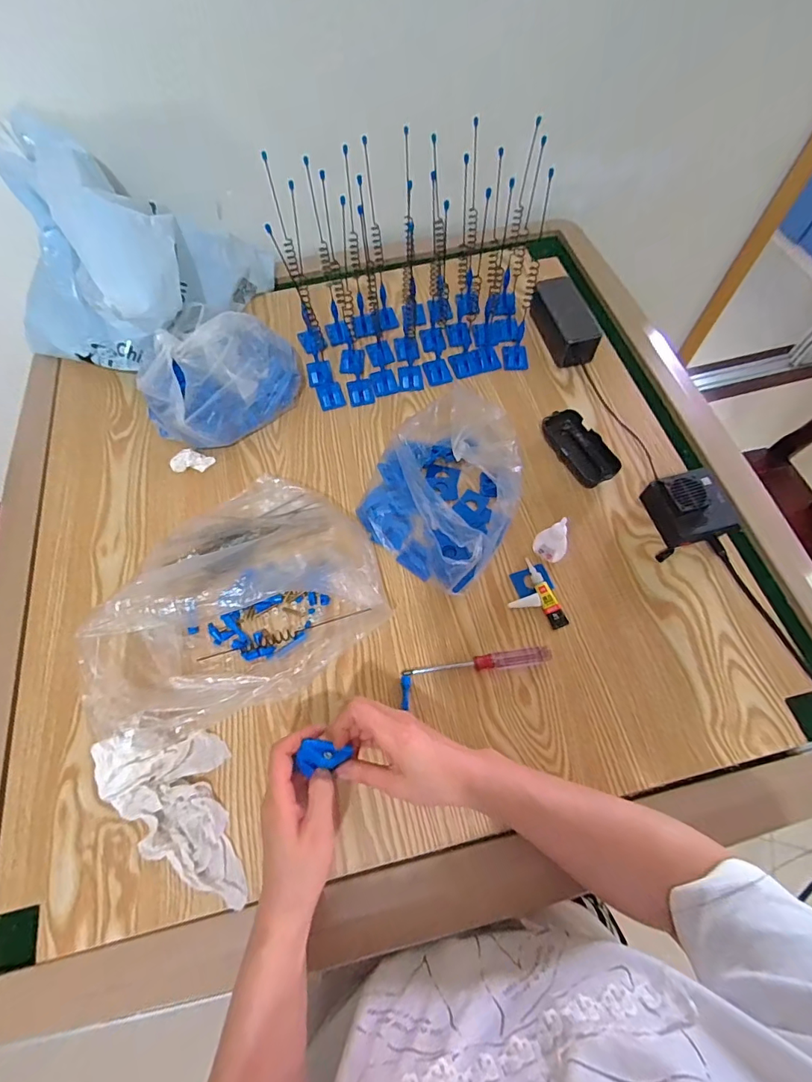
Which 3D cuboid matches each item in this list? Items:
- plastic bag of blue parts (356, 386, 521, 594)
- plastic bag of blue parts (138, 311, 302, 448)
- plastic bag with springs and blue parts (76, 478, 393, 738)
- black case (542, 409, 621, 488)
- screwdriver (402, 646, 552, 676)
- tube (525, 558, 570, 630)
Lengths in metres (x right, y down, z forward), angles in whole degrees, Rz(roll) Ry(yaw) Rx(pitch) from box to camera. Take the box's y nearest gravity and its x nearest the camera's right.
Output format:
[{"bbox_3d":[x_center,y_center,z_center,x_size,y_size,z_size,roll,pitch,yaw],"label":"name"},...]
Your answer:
[{"bbox_3d":[0.037,-0.058,0.517,0.166,0.106,0.175,23,67,12],"label":"plastic bag of blue parts"},{"bbox_3d":[-0.233,-0.209,0.601,0.133,0.102,0.198,40,71,18],"label":"plastic bag of blue parts"},{"bbox_3d":[-0.177,0.038,0.473,0.279,0.113,0.249,-20,65,-8],"label":"plastic bag with springs and blue parts"},{"bbox_3d":[0.221,-0.119,0.589,0.049,0.026,0.104,-24,66,-10],"label":"black case"},{"bbox_3d":[0.075,0.126,0.476,0.152,0.018,0.017,-9,64,-3],"label":"screwdriver"},{"bbox_3d":[0.152,0.056,0.509,0.020,0.016,0.078,-21,65,-9],"label":"tube"}]

